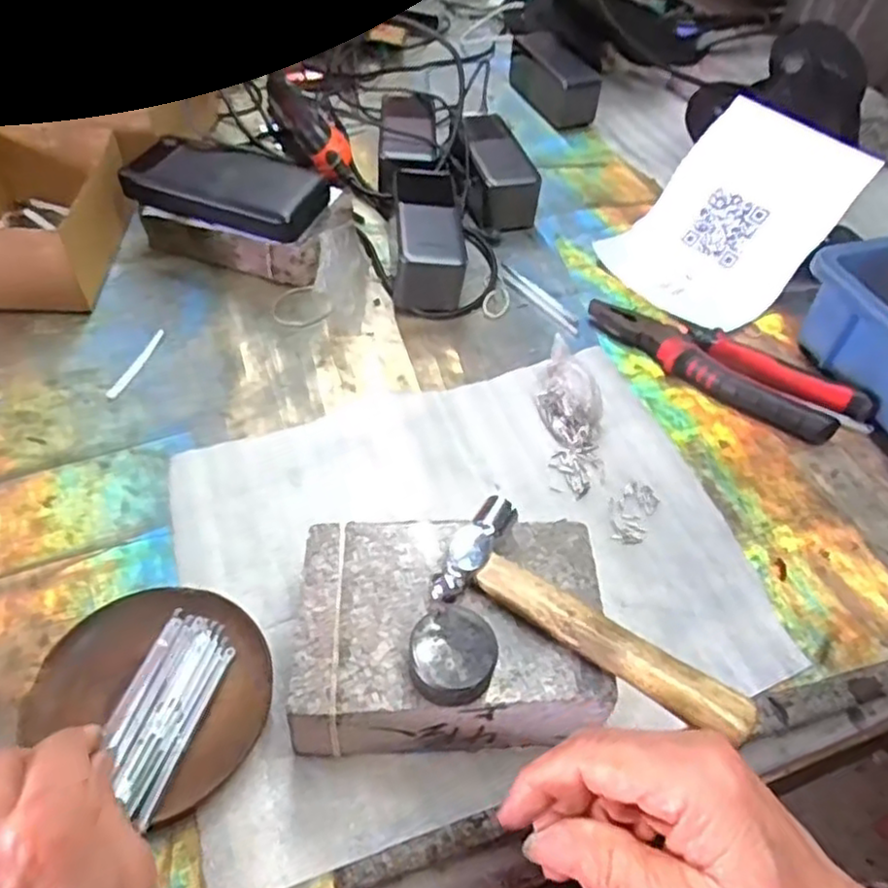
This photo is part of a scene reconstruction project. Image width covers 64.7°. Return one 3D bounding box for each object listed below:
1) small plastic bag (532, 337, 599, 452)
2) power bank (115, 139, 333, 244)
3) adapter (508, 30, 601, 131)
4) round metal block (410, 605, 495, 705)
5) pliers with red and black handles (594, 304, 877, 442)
[{"bbox_3d":[0.089,-0.042,0.503,0.043,0.035,0.084,3,50,-2],"label":"small plastic bag"},{"bbox_3d":[-0.179,-0.217,0.584,0.160,0.021,0.087,20,51,10],"label":"power bank"},{"bbox_3d":[0.127,-0.428,0.821,0.057,0.057,0.138,-16,53,-17],"label":"adapter"},{"bbox_3d":[0.003,0.094,0.310,0.036,0.020,0.038,3,50,-4],"label":"round metal block"},{"bbox_3d":[0.212,-0.063,0.541,0.210,0.022,0.053,31,55,20],"label":"pliers with red and black handles"}]

